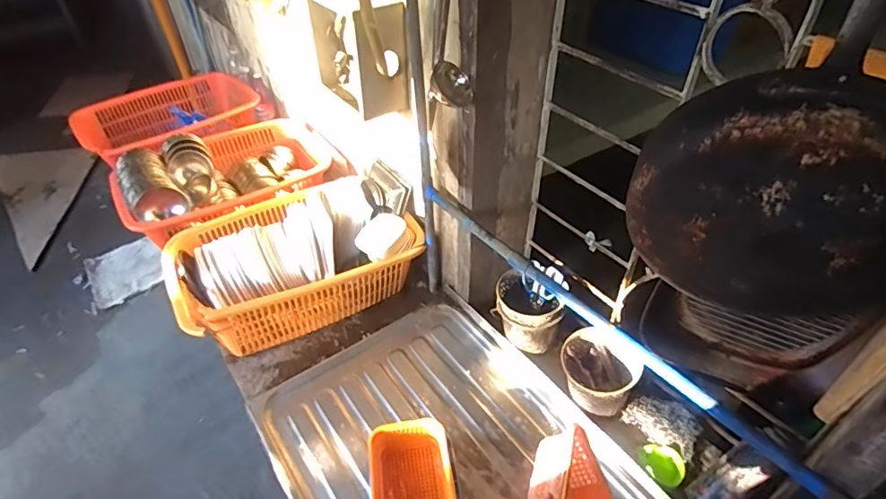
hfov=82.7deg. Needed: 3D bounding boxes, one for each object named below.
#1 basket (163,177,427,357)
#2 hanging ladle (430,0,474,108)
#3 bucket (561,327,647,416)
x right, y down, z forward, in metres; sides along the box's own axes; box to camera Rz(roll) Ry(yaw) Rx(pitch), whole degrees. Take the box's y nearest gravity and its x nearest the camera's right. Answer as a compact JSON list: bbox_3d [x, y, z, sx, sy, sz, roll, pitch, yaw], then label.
[{"bbox_3d":[-0.342,0.015,1.181,0.521,0.193,0.361,-21,46,-21],"label":"basket"},{"bbox_3d":[0.012,-0.405,0.713,0.067,0.391,0.076,0,42,1],"label":"hanging ladle"},{"bbox_3d":[0.291,0.230,0.950,0.135,0.122,0.127,-1,42,1],"label":"bucket"}]

